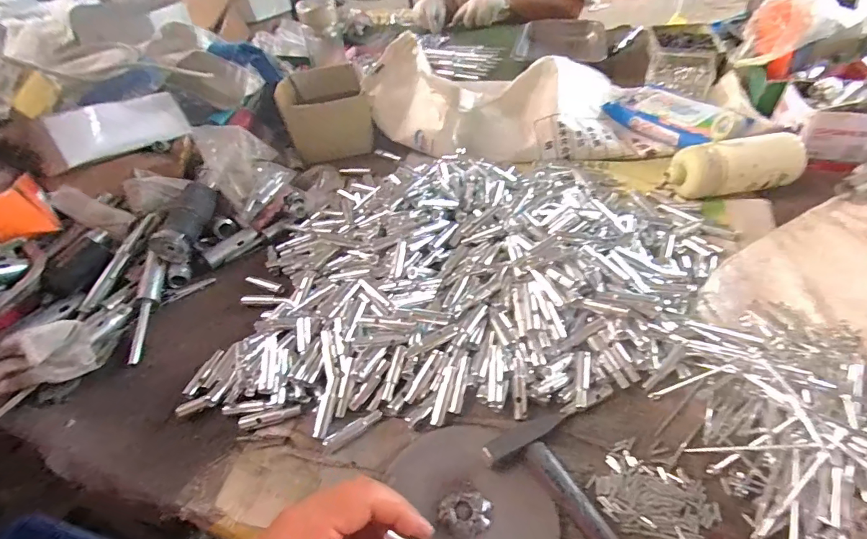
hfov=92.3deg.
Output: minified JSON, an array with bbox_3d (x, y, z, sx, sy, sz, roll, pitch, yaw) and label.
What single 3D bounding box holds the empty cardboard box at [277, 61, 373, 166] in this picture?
[{"bbox_3d":[-0.185,-0.276,0.735,0.148,0.092,0.155,-19,46,-11],"label":"empty cardboard box"}]

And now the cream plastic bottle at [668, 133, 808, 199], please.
[{"bbox_3d":[0.379,-0.132,0.524,0.147,0.056,0.056,-6,45,1],"label":"cream plastic bottle"}]

